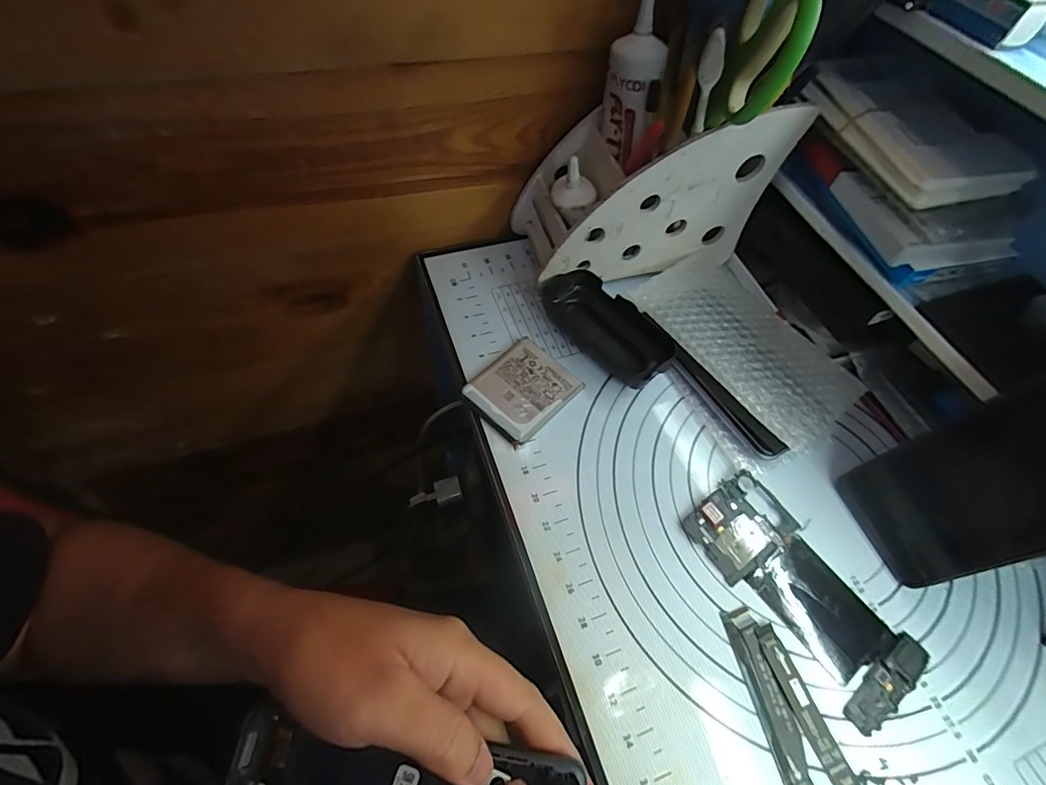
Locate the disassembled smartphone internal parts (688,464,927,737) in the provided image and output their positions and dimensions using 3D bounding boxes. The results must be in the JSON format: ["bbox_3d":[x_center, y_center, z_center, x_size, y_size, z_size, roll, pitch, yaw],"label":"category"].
[{"bbox_3d":[0.170,0.119,0.293,0.064,0.005,0.143,-31,66,-20],"label":"disassembled smartphone internal parts"}]

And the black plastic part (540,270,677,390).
[{"bbox_3d":[0.067,-0.054,0.376,0.051,0.020,0.113,-36,68,-22],"label":"black plastic part"}]

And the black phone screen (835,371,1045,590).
[{"bbox_3d":[0.255,0.048,0.254,0.005,0.160,0.077,-6,59,-28],"label":"black phone screen"}]

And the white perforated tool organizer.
[{"bbox_3d":[0.092,-0.165,0.377,0.176,0.131,0.080,-13,61,-11],"label":"white perforated tool organizer"}]

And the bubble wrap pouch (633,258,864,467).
[{"bbox_3d":[0.164,-0.032,0.370,0.103,0.028,0.169,-26,64,-18],"label":"bubble wrap pouch"}]

